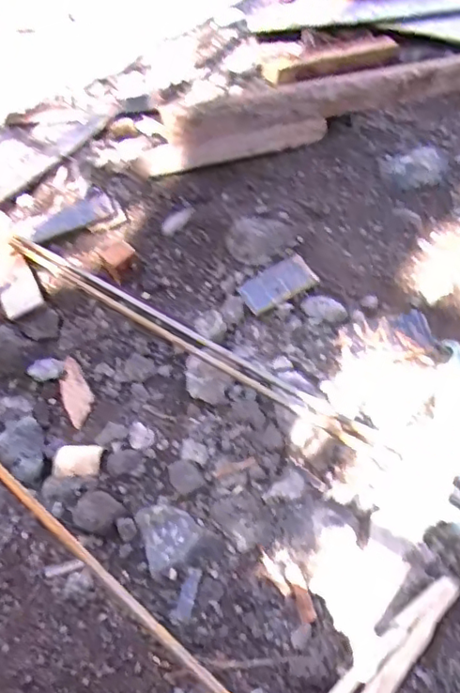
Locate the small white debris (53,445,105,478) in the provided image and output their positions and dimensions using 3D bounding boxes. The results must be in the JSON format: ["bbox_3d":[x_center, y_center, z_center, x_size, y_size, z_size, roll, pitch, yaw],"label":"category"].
[{"bbox_3d":[-0.190,0.143,0.742,0.059,0.023,0.036,-2,46,4],"label":"small white debris"}]

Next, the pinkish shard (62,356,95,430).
[{"bbox_3d":[-0.215,0.063,0.831,0.039,0.011,0.110,-15,62,-9],"label":"pinkish shard"}]

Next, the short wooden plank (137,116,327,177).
[{"bbox_3d":[0.006,-0.357,1.062,0.351,0.058,0.025,-16,47,-10],"label":"short wooden plank"}]

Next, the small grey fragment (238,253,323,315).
[{"bbox_3d":[0.070,-0.093,0.875,0.108,0.007,0.064,-30,57,-5],"label":"small grey fragment"}]

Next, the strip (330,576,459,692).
[{"bbox_3d":[0.166,0.291,0.577,0.163,0.020,0.046,-37,54,-27],"label":"strip"}]

